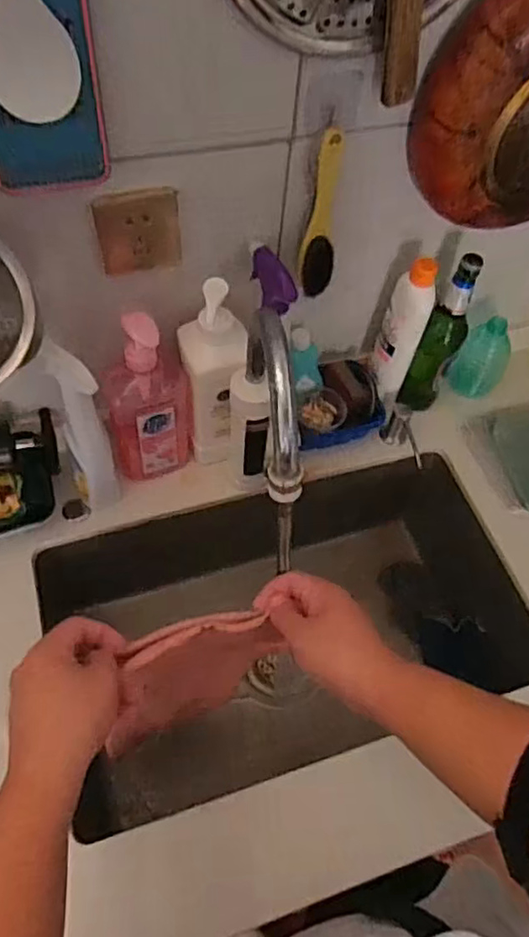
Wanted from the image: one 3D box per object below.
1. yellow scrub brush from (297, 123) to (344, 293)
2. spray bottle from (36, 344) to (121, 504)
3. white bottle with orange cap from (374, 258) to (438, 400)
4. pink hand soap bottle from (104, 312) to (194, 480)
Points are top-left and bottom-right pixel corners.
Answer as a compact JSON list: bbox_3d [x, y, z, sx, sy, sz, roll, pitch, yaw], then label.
[{"bbox_3d":[0.065,-0.274,0.685,0.038,0.182,0.028,15,58,5],"label":"yellow scrub brush"},{"bbox_3d":[-0.219,-0.040,0.754,0.054,0.242,0.073,-20,62,-16],"label":"spray bottle"},{"bbox_3d":[0.185,-0.185,0.838,0.054,0.214,0.044,19,59,7],"label":"white bottle with orange cap"},{"bbox_3d":[-0.140,-0.088,0.766,0.105,0.251,0.067,-11,60,-11],"label":"pink hand soap bottle"}]

